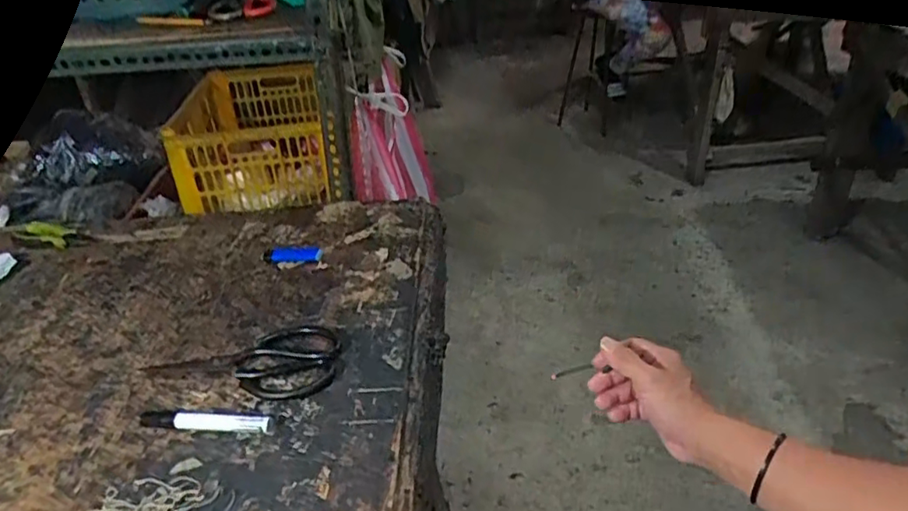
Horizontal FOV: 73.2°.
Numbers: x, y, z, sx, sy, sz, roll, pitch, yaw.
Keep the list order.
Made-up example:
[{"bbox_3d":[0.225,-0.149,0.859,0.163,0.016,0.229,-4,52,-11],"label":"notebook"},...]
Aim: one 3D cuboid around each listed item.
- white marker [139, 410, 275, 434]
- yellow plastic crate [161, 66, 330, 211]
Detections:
[{"bbox_3d":[-0.243,0.163,0.601,0.135,0.016,0.017,1,33,7],"label":"white marker"},{"bbox_3d":[-0.393,-0.244,1.219,0.252,0.148,0.397,-8,33,-7],"label":"yellow plastic crate"}]

